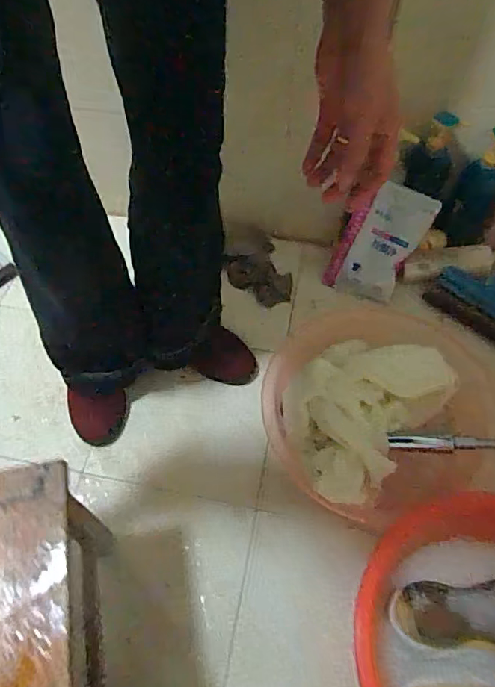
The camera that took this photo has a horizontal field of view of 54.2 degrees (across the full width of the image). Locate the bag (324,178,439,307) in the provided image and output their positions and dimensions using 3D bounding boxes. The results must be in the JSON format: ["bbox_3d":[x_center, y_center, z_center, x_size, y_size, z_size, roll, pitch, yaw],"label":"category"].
[{"bbox_3d":[0.264,-0.202,0.976,0.148,0.234,0.036,31,23,15],"label":"bag"}]

